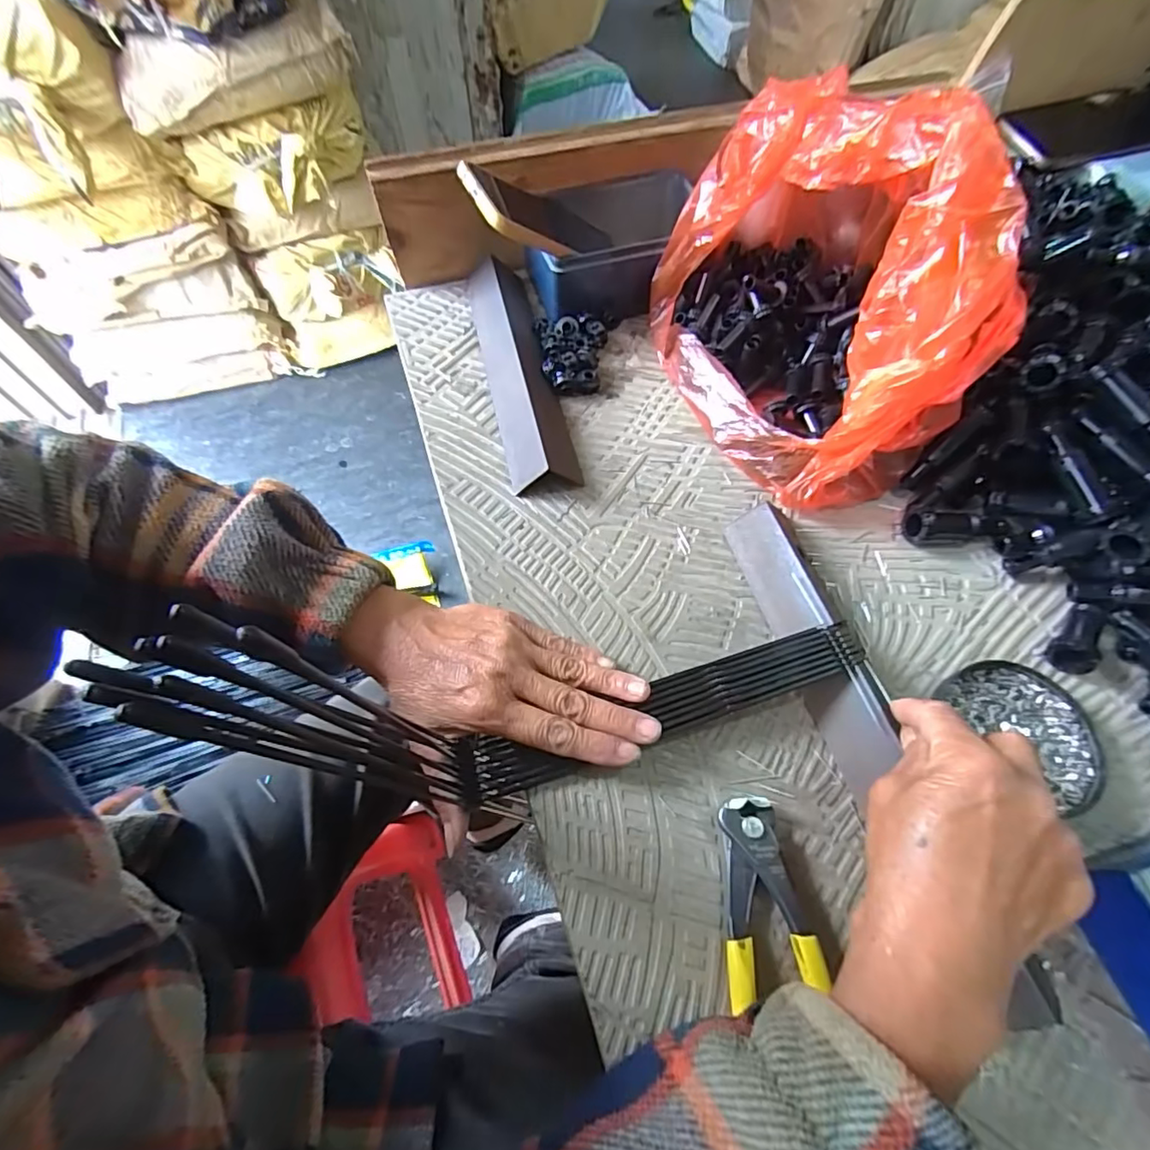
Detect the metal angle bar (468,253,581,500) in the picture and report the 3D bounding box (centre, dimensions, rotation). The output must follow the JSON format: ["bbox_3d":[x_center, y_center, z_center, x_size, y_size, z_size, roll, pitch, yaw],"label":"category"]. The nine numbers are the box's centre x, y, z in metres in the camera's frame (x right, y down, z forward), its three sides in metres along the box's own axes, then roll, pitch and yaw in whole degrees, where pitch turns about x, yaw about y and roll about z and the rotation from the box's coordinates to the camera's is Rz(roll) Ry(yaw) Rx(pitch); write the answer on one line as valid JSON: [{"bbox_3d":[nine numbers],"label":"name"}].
[{"bbox_3d":[-0.045,-0.161,0.436,0.047,0.023,0.230,-11,62,-7],"label":"metal angle bar"}]

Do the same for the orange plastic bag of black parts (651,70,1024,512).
[{"bbox_3d":[0.162,-0.199,0.390,0.178,0.170,0.261,-4,61,-3],"label":"orange plastic bag of black parts"}]

